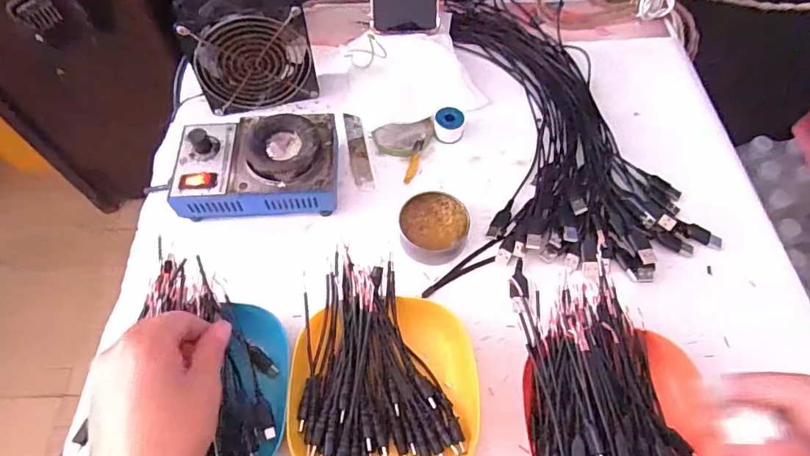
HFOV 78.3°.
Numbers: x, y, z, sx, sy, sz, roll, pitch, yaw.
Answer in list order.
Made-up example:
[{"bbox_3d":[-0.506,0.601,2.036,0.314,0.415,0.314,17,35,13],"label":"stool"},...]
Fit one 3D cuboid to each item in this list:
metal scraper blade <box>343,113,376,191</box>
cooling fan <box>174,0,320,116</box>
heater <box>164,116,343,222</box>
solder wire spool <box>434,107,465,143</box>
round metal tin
[{"bbox_3d":[-0.049,-0.081,0.521,0.020,0.004,0.099,-10,61,-5],"label":"metal scraper blade"},{"bbox_3d":[-0.156,-0.180,0.510,0.117,0.109,0.049,-12,61,-5],"label":"cooling fan"},{"bbox_3d":[-0.139,-0.060,0.475,0.146,0.065,0.094,-2,60,0],"label":"heater"},{"bbox_3d":[0.047,-0.109,0.521,0.030,0.022,0.028,-1,60,1],"label":"solder wire spool"},{"bbox_3d":[0.027,-0.002,0.458,0.061,0.024,0.063,-1,60,1],"label":"round metal tin"}]

